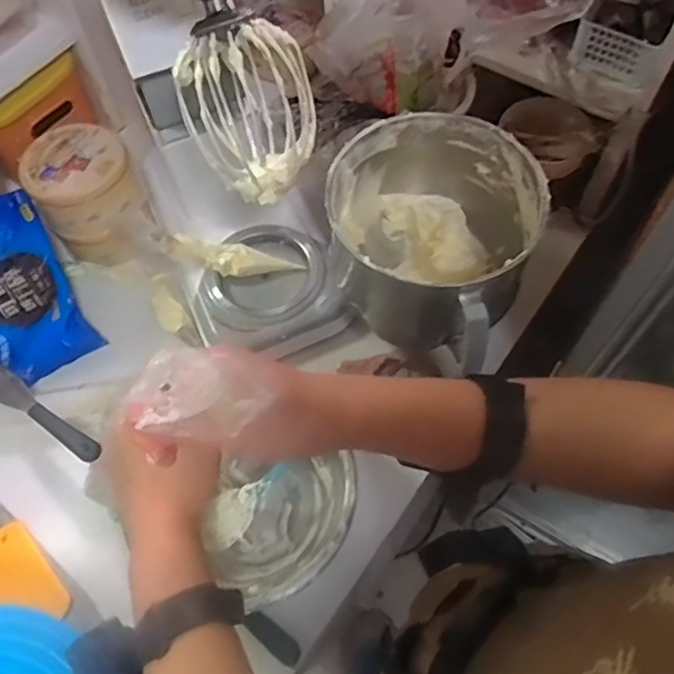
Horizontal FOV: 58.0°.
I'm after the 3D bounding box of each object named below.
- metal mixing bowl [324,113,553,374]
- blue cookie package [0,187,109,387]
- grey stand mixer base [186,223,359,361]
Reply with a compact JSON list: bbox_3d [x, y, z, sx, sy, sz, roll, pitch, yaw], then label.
[{"bbox_3d":[0.106,-0.110,0.716,0.222,0.188,0.236,-1,62,1],"label":"metal mixing bowl"},{"bbox_3d":[-0.417,-0.064,0.790,0.136,0.032,0.238,-28,90,-5],"label":"blue cookie package"},{"bbox_3d":[-0.098,-0.064,0.800,0.183,0.034,0.188,-24,64,-11],"label":"grey stand mixer base"}]

